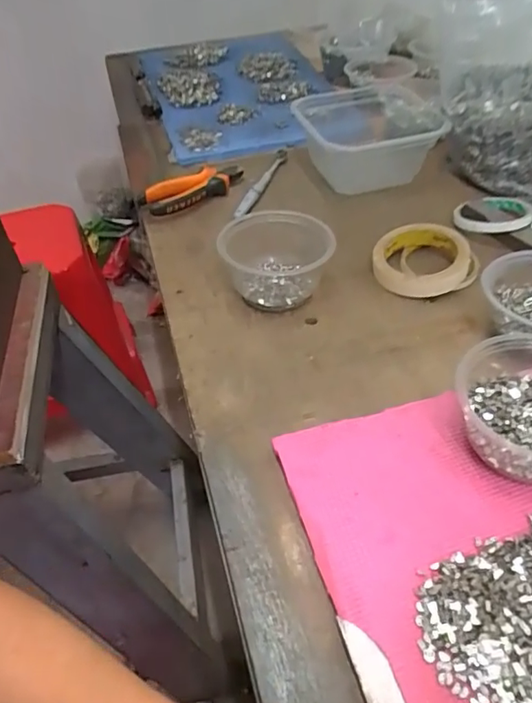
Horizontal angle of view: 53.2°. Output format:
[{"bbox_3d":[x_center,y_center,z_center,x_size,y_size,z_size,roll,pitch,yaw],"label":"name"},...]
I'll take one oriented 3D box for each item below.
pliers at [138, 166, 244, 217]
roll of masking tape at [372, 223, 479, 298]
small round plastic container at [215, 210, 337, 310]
[{"bbox_3d":[-0.097,-0.220,0.708,0.138,0.029,0.056,-34,52,-24],"label":"pliers"},{"bbox_3d":[0.173,-0.100,0.582,0.106,0.031,0.106,4,47,10],"label":"roll of masking tape"},{"bbox_3d":[0.011,-0.096,0.558,0.120,0.065,0.098,6,47,11],"label":"small round plastic container"}]

